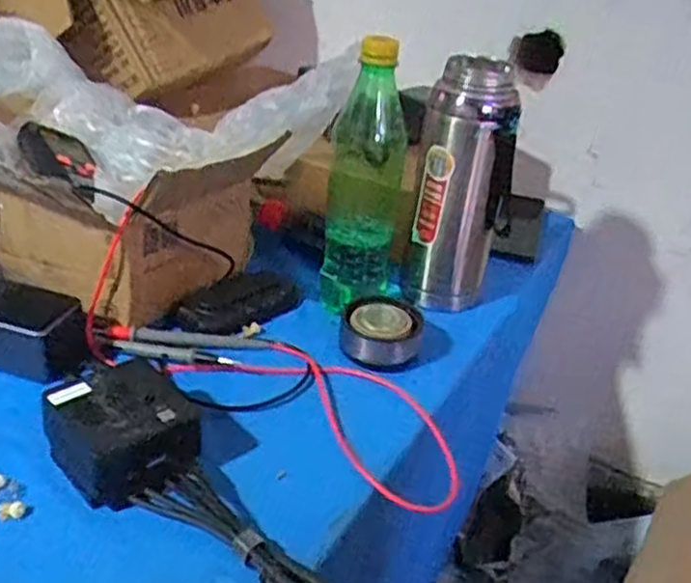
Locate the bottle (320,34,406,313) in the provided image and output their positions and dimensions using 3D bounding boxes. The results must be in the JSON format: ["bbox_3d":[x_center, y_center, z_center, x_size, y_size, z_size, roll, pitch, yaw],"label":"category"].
[{"bbox_3d":[0.020,-0.103,0.664,0.063,0.230,0.077,7,31,0],"label":"bottle"}]

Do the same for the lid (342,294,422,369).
[{"bbox_3d":[0.031,0.032,0.645,0.066,0.033,0.059,12,31,8],"label":"lid"}]

